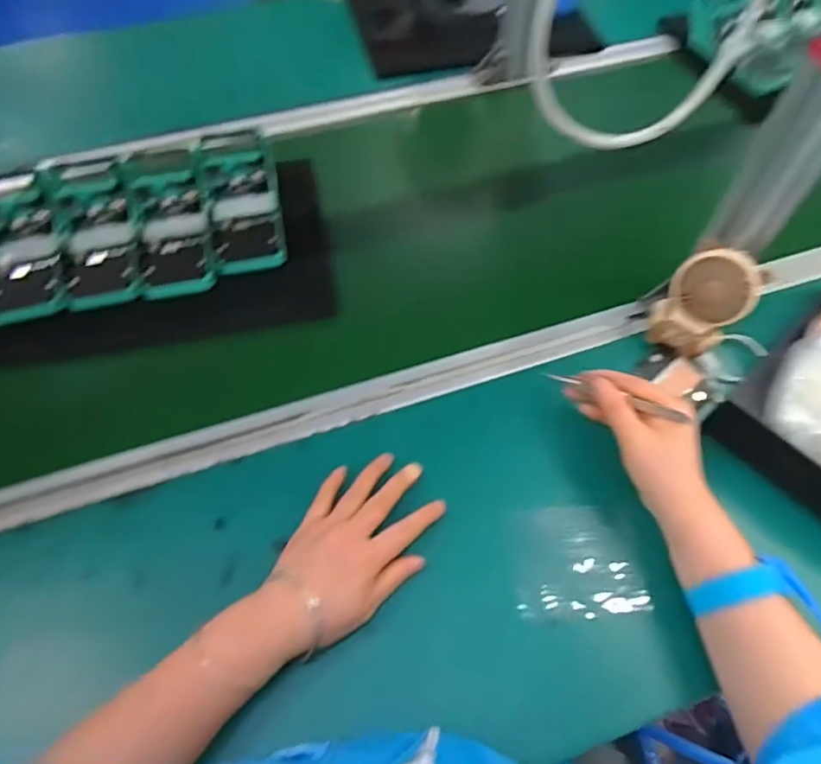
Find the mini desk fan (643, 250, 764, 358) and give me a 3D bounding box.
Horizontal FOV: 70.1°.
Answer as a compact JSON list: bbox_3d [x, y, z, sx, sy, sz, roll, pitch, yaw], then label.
[{"bbox_3d":[0.273,-0.071,0.552,0.071,0.097,0.058,37,64,21],"label":"mini desk fan"}]

